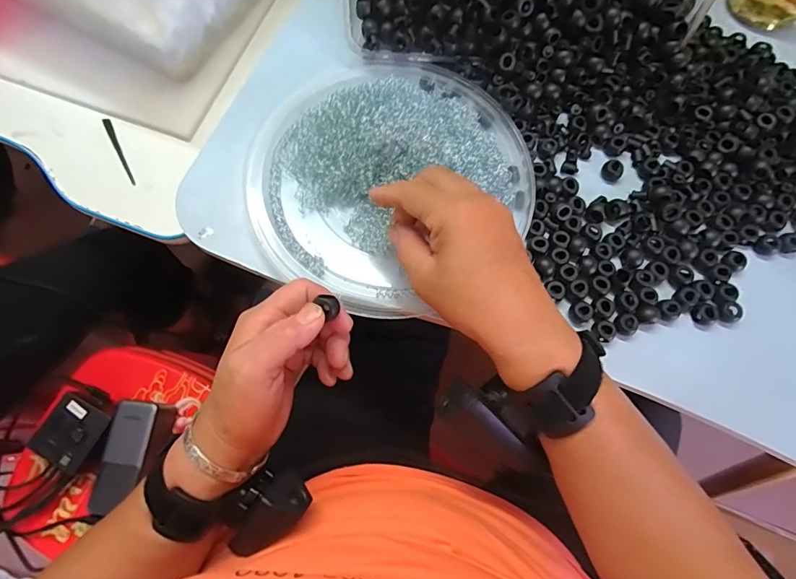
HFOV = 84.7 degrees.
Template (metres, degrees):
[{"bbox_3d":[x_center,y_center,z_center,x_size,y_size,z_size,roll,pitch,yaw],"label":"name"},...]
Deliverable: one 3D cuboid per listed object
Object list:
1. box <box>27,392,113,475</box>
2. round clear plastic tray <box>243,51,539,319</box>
[{"bbox_3d":[-0.403,0.179,0.545,0.077,0.029,0.078,27,75,8],"label":"box"},{"bbox_3d":[-0.011,-0.107,0.363,0.236,0.046,0.220,0,73,0],"label":"round clear plastic tray"}]

